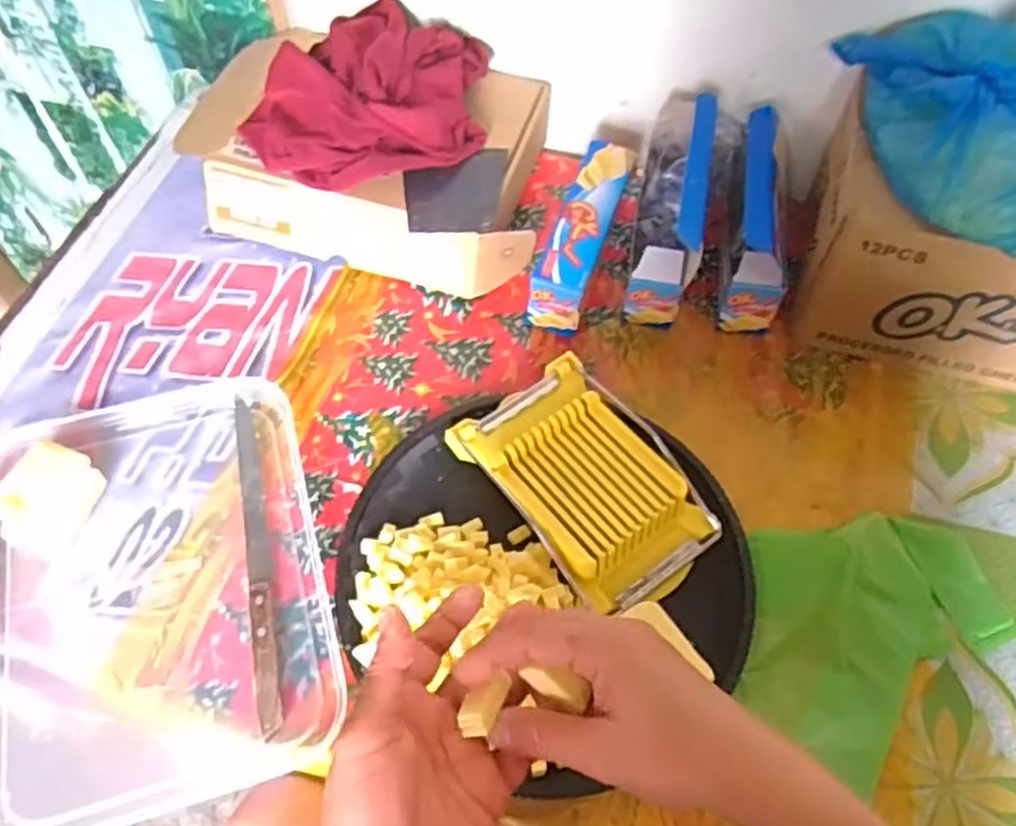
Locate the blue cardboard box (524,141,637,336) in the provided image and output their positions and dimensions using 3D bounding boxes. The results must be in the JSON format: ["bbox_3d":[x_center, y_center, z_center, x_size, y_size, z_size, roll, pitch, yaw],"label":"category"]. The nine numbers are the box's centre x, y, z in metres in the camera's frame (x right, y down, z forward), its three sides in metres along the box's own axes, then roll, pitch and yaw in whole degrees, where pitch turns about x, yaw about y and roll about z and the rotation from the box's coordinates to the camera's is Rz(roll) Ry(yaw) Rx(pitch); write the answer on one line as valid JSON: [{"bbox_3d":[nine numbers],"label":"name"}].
[{"bbox_3d":[0.069,-0.161,0.701,0.047,0.076,0.174,17,60,10],"label":"blue cardboard box"}]

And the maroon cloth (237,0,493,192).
[{"bbox_3d":[-0.110,-0.280,0.684,0.219,0.074,0.148,-35,65,-19],"label":"maroon cloth"}]

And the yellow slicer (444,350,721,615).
[{"bbox_3d":[0.059,0.054,0.590,0.118,0.044,0.192,-31,64,-17],"label":"yellow slicer"}]

